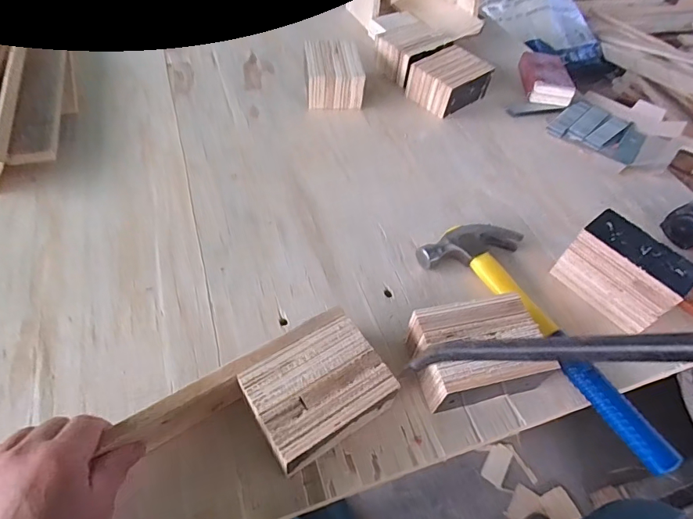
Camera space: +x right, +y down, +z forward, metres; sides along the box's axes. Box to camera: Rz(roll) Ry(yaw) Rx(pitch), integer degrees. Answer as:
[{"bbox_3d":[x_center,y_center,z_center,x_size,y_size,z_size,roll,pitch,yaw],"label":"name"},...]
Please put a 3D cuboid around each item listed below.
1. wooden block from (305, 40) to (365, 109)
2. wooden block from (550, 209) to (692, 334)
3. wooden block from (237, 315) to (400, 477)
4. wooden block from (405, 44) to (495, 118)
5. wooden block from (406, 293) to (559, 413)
[{"bbox_3d":[-0.023,-0.322,0.767,0.095,0.063,0.122,-2,52,-7],"label":"wooden block"},{"bbox_3d":[0.325,0.016,0.524,0.064,0.089,0.120,-29,60,-25],"label":"wooden block"},{"bbox_3d":[-0.027,0.131,0.420,0.122,0.067,0.094,-25,59,-24],"label":"wooden block"},{"bbox_3d":[0.181,-0.318,0.784,0.121,0.058,0.102,-33,62,-27],"label":"wooden block"},{"bbox_3d":[0.135,0.098,0.460,0.123,0.063,0.090,-11,54,-14],"label":"wooden block"}]

